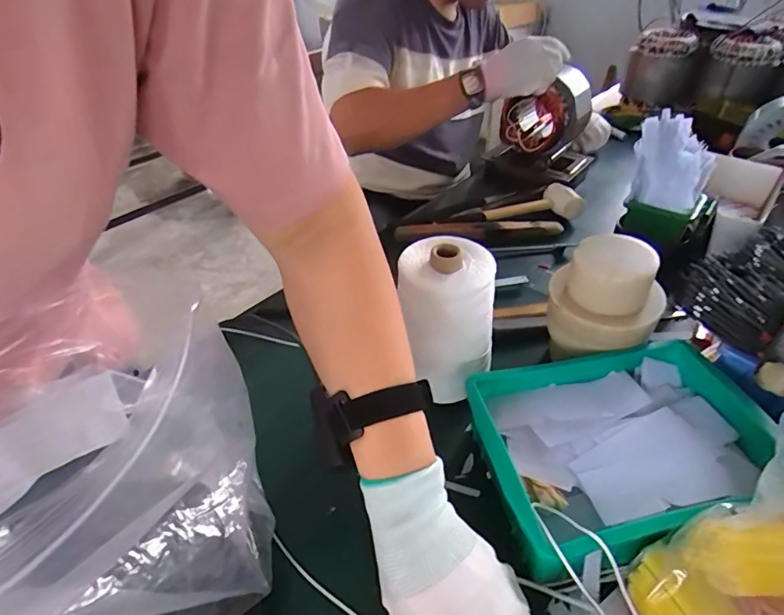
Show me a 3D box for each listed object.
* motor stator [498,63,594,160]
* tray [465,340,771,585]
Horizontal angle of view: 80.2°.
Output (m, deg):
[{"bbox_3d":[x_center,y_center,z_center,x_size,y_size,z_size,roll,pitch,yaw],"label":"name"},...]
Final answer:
[{"bbox_3d":[0.293,-0.359,0.874,0.129,0.136,0.129,-29,46,-29],"label":"motor stator"},{"bbox_3d":[0.202,0.128,0.429,0.242,0.080,0.175,-12,40,-12],"label":"tray"}]

